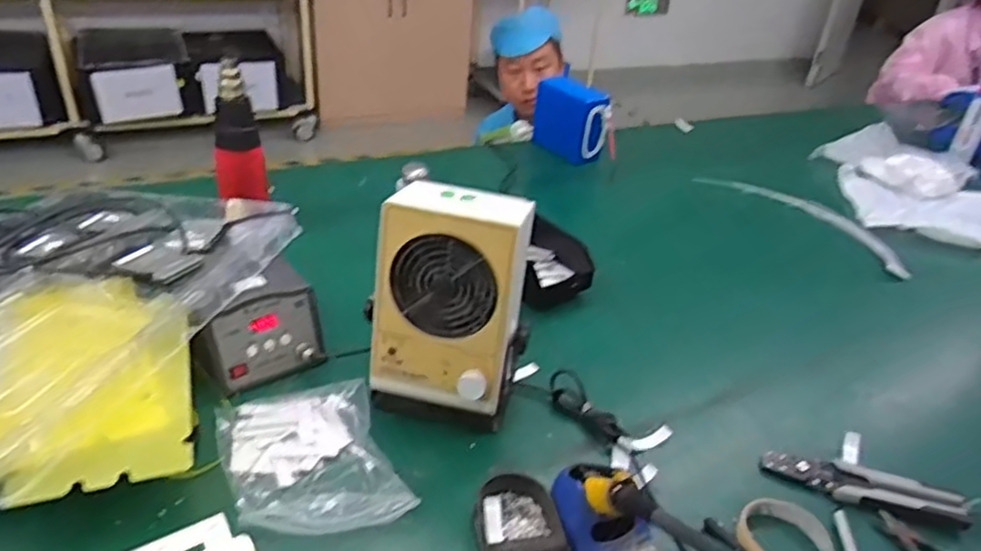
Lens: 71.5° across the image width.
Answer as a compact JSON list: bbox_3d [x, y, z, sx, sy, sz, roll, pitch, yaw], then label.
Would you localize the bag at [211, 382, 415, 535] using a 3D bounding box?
[{"bbox_3d":[-0.187,0.180,0.698,0.155,0.025,0.210,-11,37,-24],"label":"bag"}]

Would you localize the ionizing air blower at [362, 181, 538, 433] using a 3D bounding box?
[{"bbox_3d":[-0.043,0.036,0.742,0.156,0.240,0.122,13,34,10],"label":"ionizing air blower"}]

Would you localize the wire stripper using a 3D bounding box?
[{"bbox_3d":[0.396,0.221,0.725,0.197,0.019,0.055,16,35,14],"label":"wire stripper"}]

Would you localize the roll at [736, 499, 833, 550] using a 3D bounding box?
[{"bbox_3d":[0.288,0.255,0.665,0.086,0.017,0.083,5,34,-3],"label":"roll"}]

